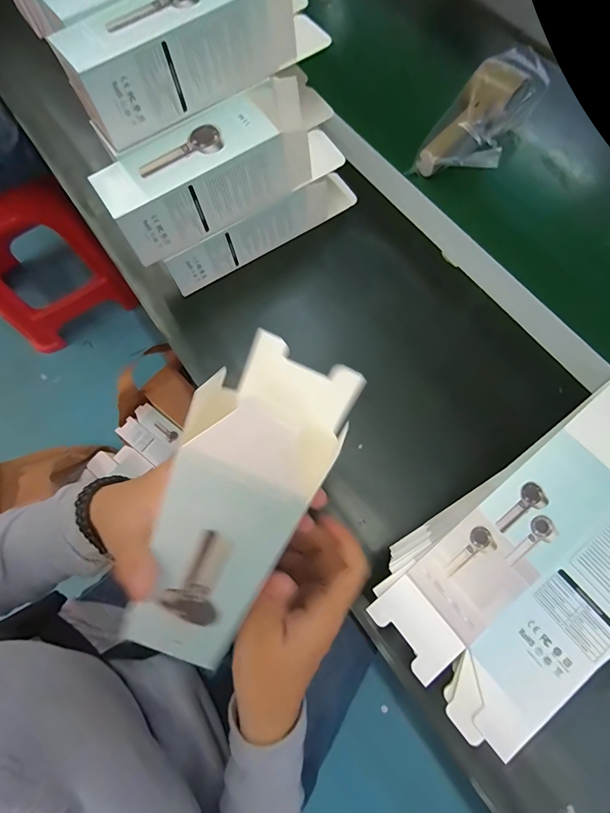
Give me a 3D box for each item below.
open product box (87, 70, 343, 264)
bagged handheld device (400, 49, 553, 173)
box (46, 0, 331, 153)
[{"bbox_3d":[-0.066,-0.228,0.358,0.246,0.061,0.074,-34,72,-11],"label":"open product box"},{"bbox_3d":[0.209,-0.331,0.452,0.183,0.044,0.084,-46,74,-1],"label":"bagged handheld device"},{"bbox_3d":[-0.091,-0.309,0.321,0.224,0.064,0.063,-35,72,-11],"label":"box"}]

